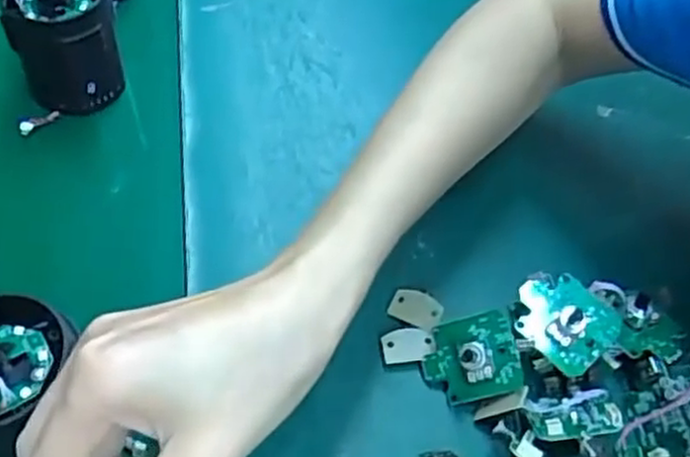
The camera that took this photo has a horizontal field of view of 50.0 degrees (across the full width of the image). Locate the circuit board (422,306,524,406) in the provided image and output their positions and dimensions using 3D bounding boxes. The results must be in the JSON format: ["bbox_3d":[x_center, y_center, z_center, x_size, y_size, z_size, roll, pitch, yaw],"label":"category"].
[{"bbox_3d":[0.057,0.057,0.333,0.042,0.010,0.038,-15,72,16],"label":"circuit board"}]

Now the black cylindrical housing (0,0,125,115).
[{"bbox_3d":[-0.156,-0.106,0.415,0.053,0.066,0.046,-16,56,-14],"label":"black cylindrical housing"}]

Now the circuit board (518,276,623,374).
[{"bbox_3d":[0.097,0.040,0.330,0.036,0.013,0.043,-34,68,-10],"label":"circuit board"}]

